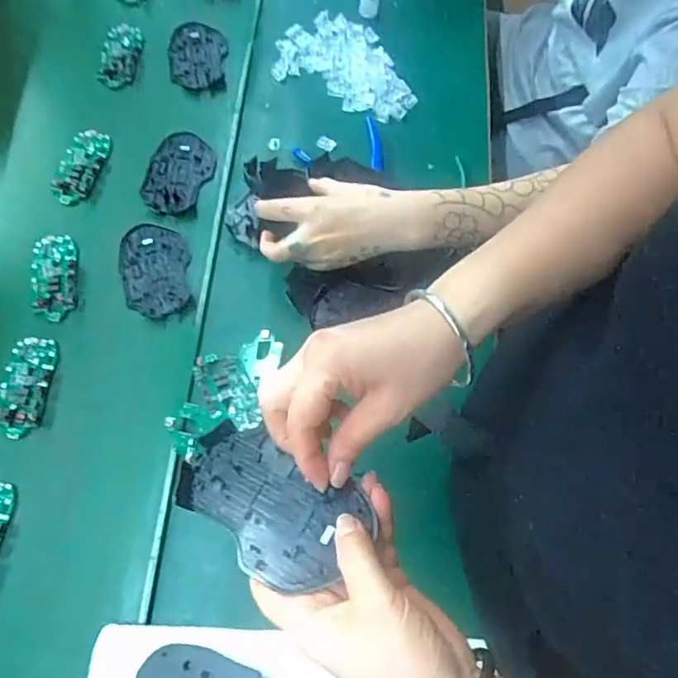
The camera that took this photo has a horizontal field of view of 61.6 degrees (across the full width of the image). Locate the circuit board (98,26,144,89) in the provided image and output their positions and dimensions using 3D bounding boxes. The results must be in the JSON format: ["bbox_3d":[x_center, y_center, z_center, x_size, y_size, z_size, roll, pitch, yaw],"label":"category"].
[{"bbox_3d":[-0.277,-0.361,0.721,0.045,0.008,0.105,1,67,-1],"label":"circuit board"}]

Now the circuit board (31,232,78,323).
[{"bbox_3d":[-0.300,-0.067,0.597,0.046,0.006,0.102,-9,68,-6],"label":"circuit board"}]

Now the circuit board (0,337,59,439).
[{"bbox_3d":[-0.305,0.045,0.553,0.045,0.009,0.098,2,67,-1],"label":"circuit board"}]

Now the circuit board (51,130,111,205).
[{"bbox_3d":[-0.297,-0.199,0.654,0.046,0.005,0.103,11,67,3],"label":"circuit board"}]

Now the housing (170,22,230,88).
[{"bbox_3d":[-0.180,-0.364,0.726,0.072,0.006,0.104,-8,67,-5],"label":"housing"}]

